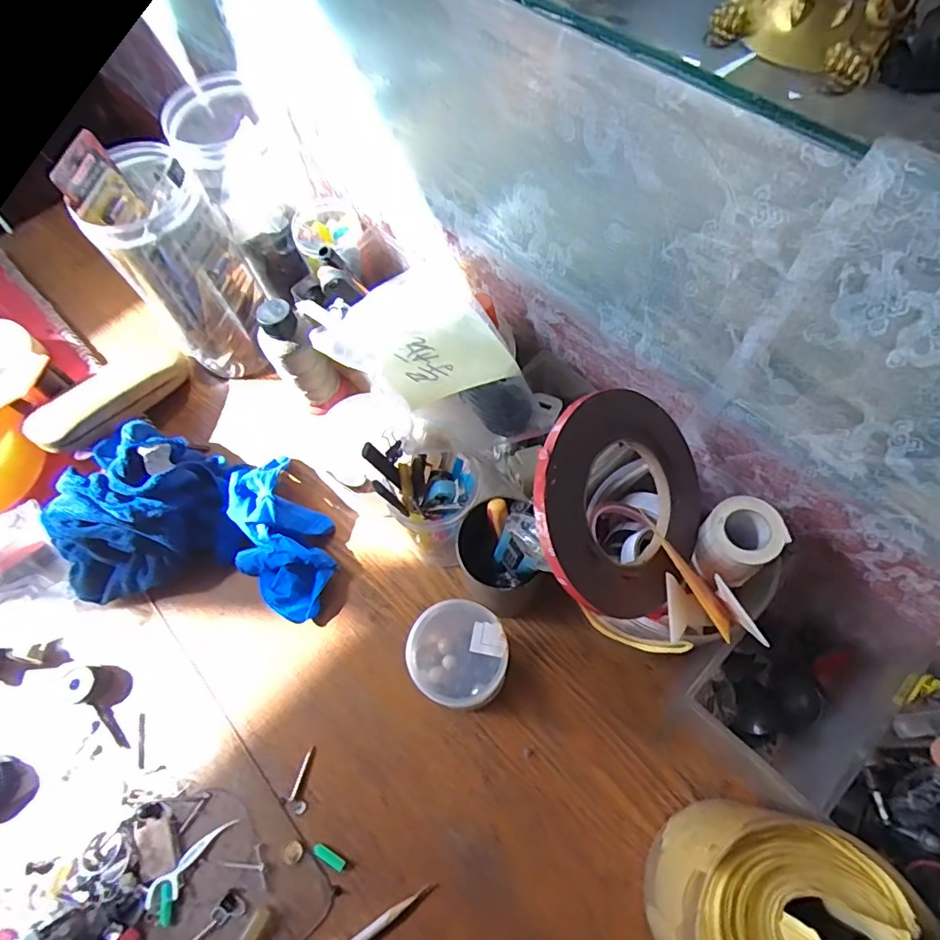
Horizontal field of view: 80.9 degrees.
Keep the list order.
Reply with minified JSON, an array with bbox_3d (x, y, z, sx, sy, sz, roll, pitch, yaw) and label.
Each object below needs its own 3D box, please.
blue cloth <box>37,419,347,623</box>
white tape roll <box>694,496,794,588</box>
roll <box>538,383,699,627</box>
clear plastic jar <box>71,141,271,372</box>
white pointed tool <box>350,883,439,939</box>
[{"bbox_3d":[-0.244,0.036,0.480,0.245,0.070,0.155,6,64,4],"label":"blue cloth"},{"bbox_3d":[0.173,0.048,0.364,0.044,0.049,0.044,-1,64,1],"label":"white tape roll"},{"bbox_3d":[0.096,0.020,0.338,0.134,0.012,0.130,31,72,-28],"label":"roll"},{"bbox_3d":[-0.267,-0.185,0.529,0.094,0.205,0.099,30,68,15],"label":"clear plastic jar"},{"bbox_3d":[-0.055,0.310,0.383,0.070,0.004,0.007,-30,67,-13],"label":"white pointed tool"}]

